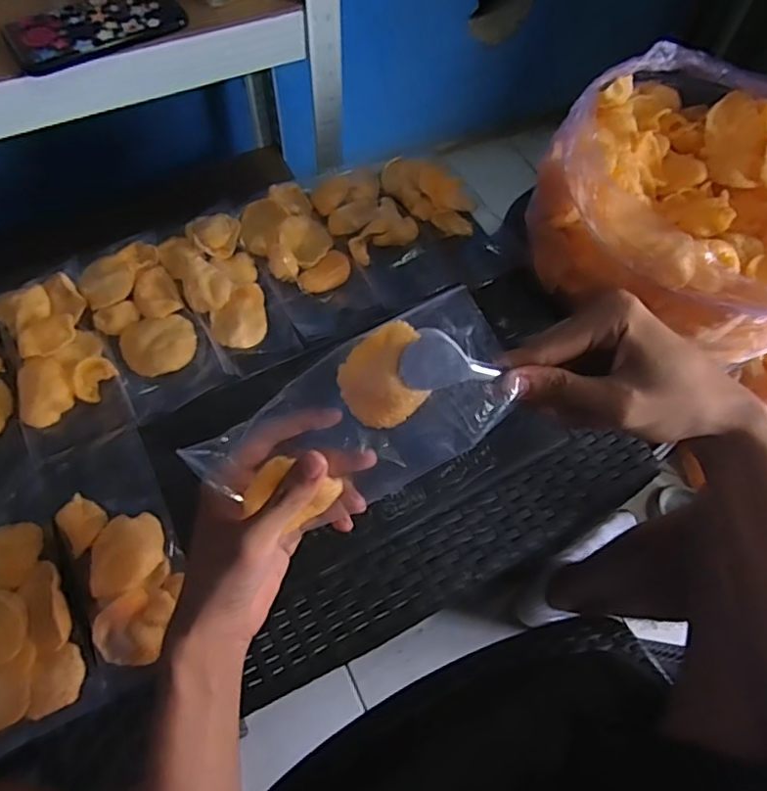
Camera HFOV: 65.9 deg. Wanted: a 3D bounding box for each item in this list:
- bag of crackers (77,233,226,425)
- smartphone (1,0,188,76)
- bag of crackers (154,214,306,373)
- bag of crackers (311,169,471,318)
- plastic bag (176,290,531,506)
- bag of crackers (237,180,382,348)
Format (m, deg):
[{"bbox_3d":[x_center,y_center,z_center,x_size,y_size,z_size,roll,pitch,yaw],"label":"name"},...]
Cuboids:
[{"bbox_3d":[-0.224,-0.071,0.561,0.081,0.025,0.185,-26,67,-15],"label":"bag of crackers"},{"bbox_3d":[-0.256,-0.329,0.525,0.145,0.012,0.073,-32,69,-18],"label":"smartphone"},{"bbox_3d":[-0.153,-0.102,0.577,0.082,0.032,0.181,-24,67,-14],"label":"bag of crackers"},{"bbox_3d":[-0.001,-0.166,0.600,0.082,0.025,0.185,-25,67,-15],"label":"bag of crackers"},{"bbox_3d":[-0.013,0.017,0.339,0.178,0.087,0.029,-30,19,18],"label":"plastic bag"},{"bbox_3d":[-0.078,-0.135,0.590,0.084,0.027,0.175,-27,67,-15],"label":"bag of crackers"}]

